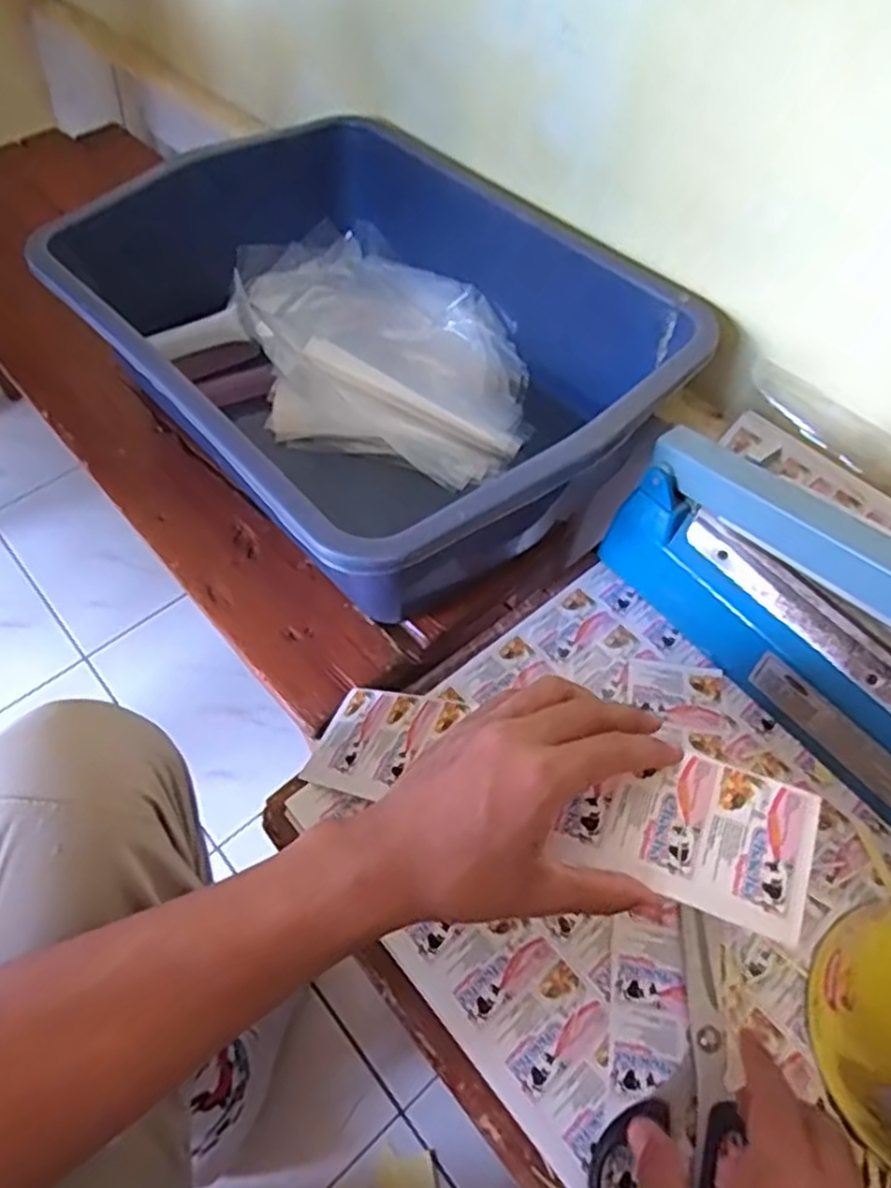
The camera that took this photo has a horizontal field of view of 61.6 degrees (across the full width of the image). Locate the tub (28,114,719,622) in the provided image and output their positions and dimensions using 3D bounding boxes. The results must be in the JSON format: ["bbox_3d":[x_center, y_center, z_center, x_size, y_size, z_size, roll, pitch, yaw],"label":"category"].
[{"bbox_3d":[-0.067,-0.208,0.652,0.357,0.149,0.493,-38,64,-22],"label":"tub"}]

